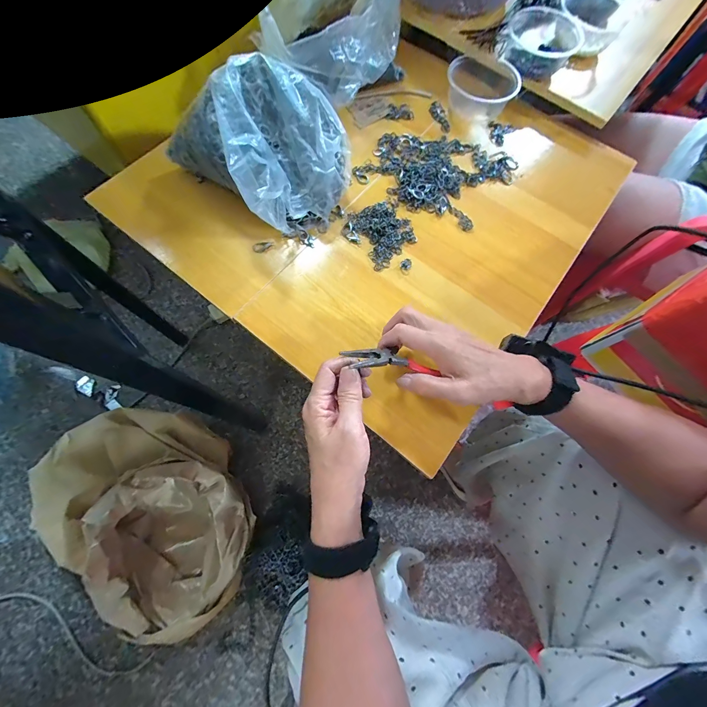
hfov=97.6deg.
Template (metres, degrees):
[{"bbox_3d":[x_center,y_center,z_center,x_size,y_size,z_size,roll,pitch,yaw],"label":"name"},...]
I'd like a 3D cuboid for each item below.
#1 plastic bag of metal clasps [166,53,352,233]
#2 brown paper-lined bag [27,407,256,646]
[{"bbox_3d":[-0.113,-0.265,0.394,0.165,0.110,0.211,-42,77,-15],"label":"plastic bag of metal clasps"},{"bbox_3d":[-0.434,0.354,0.669,0.353,0.162,0.467,-26,73,-11],"label":"brown paper-lined bag"}]

